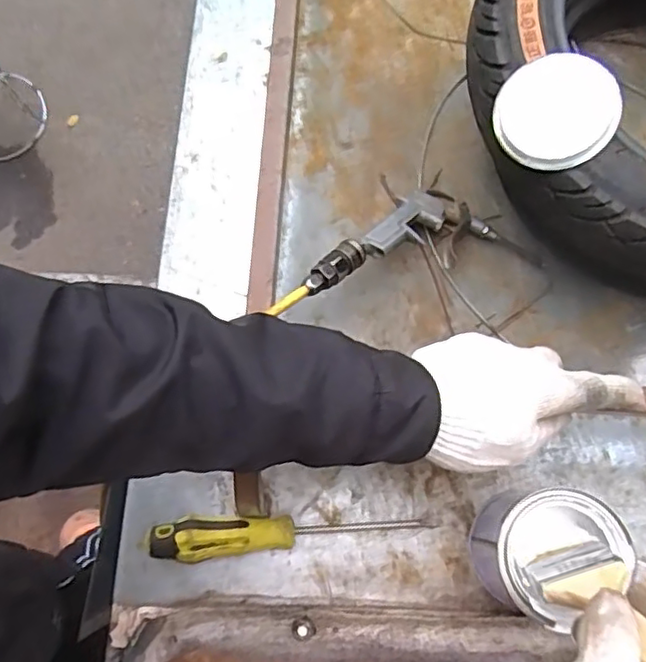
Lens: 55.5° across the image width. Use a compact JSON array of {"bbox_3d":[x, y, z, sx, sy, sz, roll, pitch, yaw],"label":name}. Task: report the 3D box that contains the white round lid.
[{"bbox_3d":[0.159,-0.149,0.418,0.079,0.007,0.076,-2,84,19],"label":"white round lid"}]

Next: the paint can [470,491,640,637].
[{"bbox_3d":[0.159,0.157,0.452,0.089,0.097,0.077,-33,82,-7],"label":"paint can"}]

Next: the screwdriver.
[{"bbox_3d":[-0.023,0.159,0.488,0.219,0.028,0.031,0,75,-13],"label":"screwdriver"}]

